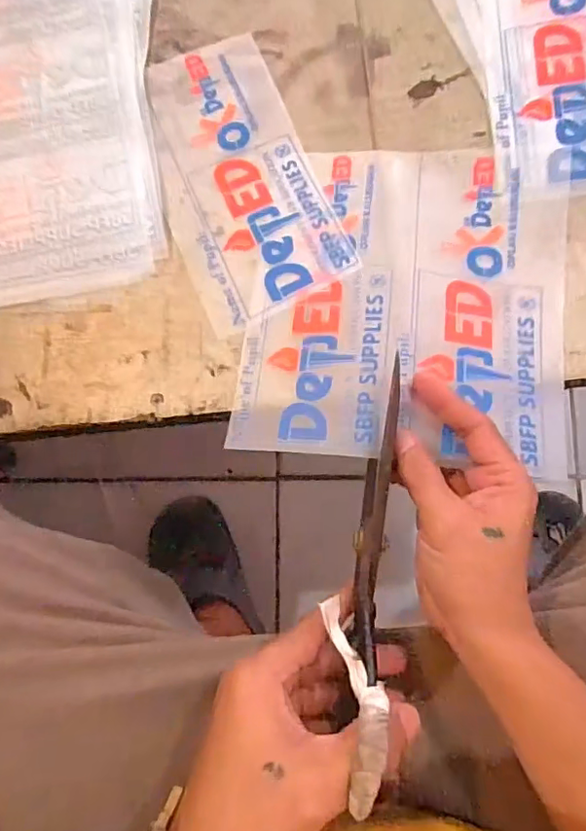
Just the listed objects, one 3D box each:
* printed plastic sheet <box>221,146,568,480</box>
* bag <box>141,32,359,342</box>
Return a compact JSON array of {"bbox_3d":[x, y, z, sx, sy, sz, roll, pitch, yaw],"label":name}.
[{"bbox_3d":[0.076,-0.082,0.365,0.211,0.039,0.227,6,81,3],"label":"printed plastic sheet"},{"bbox_3d":[-0.044,-0.182,0.407,0.114,0.011,0.227,-22,77,0],"label":"bag"}]

